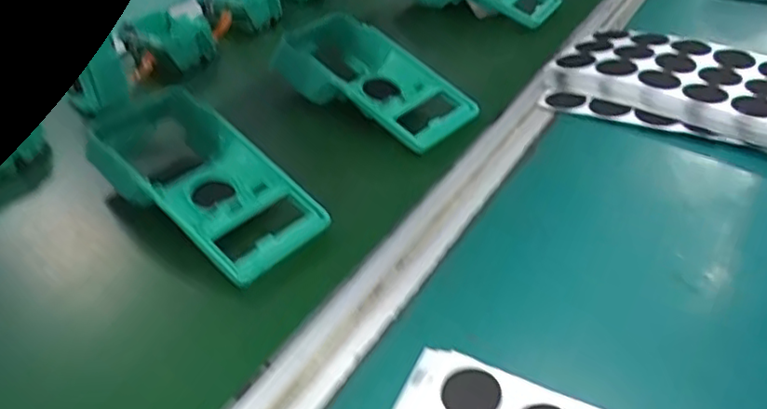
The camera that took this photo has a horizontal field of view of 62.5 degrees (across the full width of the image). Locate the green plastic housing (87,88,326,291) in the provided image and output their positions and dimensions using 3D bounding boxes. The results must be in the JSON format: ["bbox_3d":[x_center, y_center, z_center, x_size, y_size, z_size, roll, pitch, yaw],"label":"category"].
[{"bbox_3d":[-0.139,-0.024,0.447,0.209,0.050,0.090,31,48,33],"label":"green plastic housing"}]

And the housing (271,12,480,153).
[{"bbox_3d":[-0.020,-0.115,0.554,0.204,0.042,0.090,27,46,30],"label":"housing"}]

